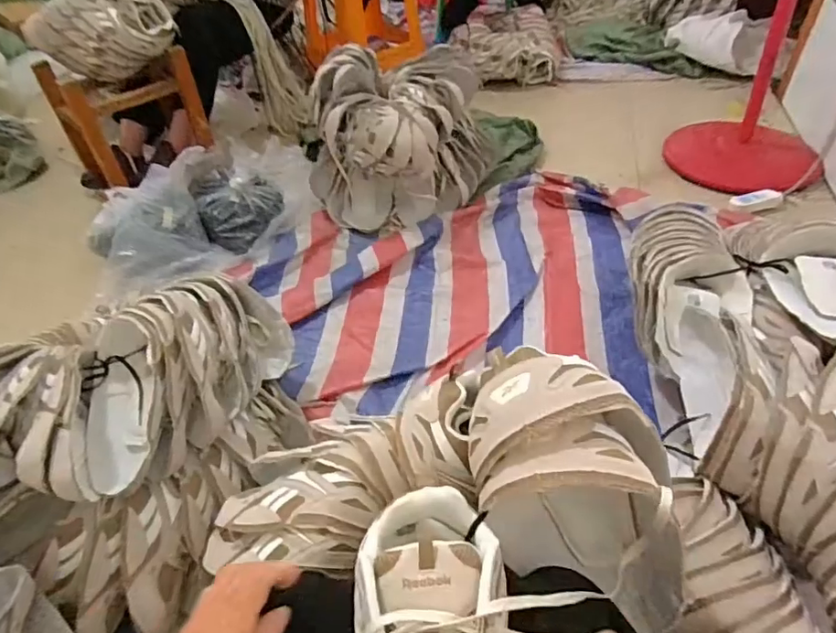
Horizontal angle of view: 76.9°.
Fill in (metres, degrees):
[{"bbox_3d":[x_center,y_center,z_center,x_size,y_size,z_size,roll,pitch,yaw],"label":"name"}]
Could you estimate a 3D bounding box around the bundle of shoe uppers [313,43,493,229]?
[{"bbox_3d":[-0.032,-0.460,1.333,0.448,0.342,0.334,-28,48,-22],"label":"bundle of shoe uppers"}]

